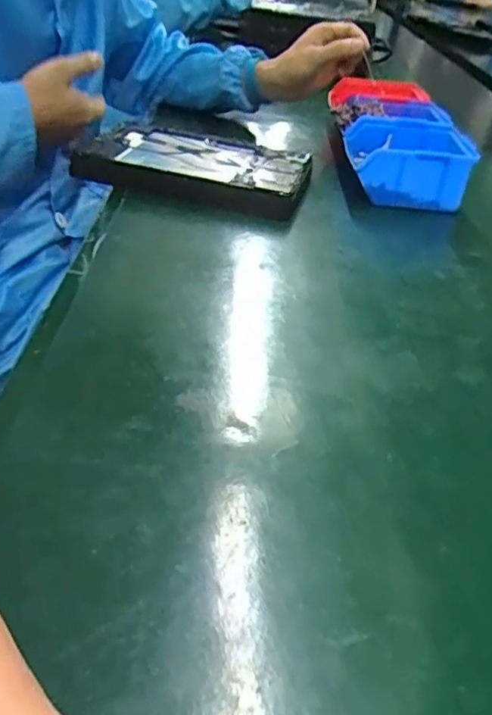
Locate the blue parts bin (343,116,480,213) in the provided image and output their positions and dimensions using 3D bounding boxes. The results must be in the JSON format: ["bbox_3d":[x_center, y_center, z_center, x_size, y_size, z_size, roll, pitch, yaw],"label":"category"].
[{"bbox_3d":[0.193,-0.232,0.716,0.135,0.066,0.134,5,36,-4],"label":"blue parts bin"}]

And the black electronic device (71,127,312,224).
[{"bbox_3d":[-0.063,-0.216,0.697,0.271,0.044,0.150,14,36,8],"label":"black electronic device"}]

